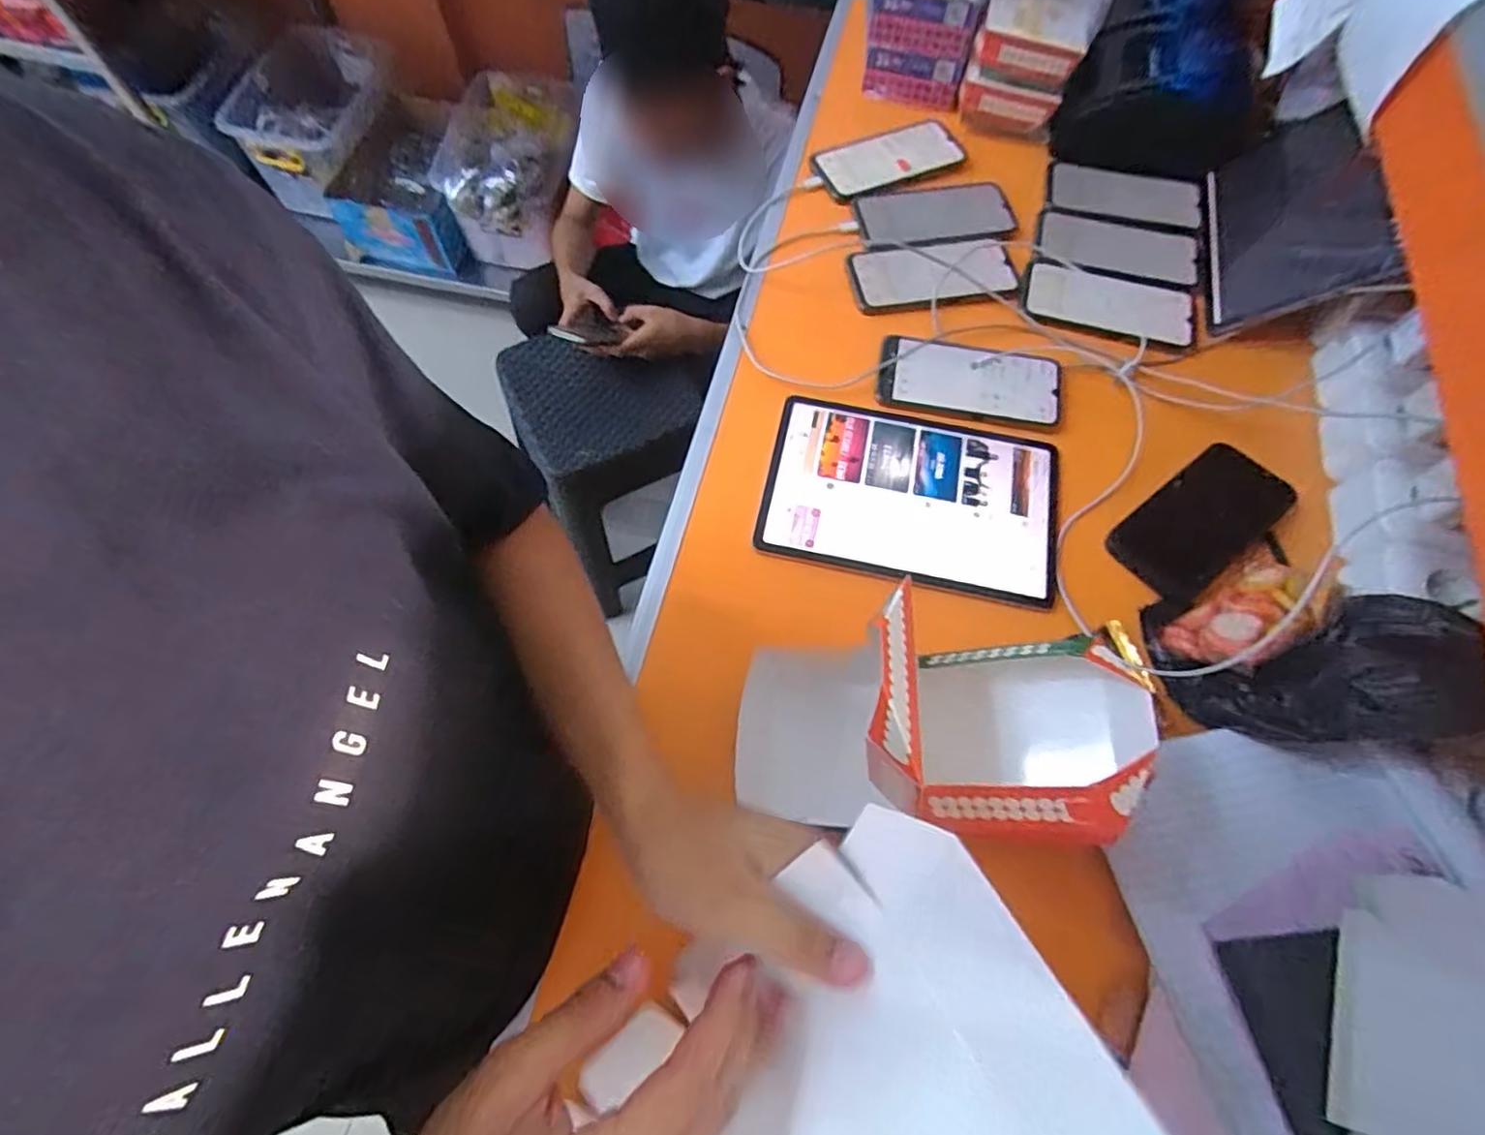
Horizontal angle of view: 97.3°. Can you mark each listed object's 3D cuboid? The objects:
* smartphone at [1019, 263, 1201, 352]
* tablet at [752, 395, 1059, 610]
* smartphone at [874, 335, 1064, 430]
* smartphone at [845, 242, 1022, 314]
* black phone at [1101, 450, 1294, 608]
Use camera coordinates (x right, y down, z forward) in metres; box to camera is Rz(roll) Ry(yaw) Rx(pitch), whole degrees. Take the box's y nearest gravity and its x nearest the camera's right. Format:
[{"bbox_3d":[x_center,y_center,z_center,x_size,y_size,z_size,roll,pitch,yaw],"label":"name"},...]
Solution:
[{"bbox_3d":[0.370,-0.268,0.653,0.165,0.014,0.069,20,68,8],"label":"smartphone"},{"bbox_3d":[0.148,-0.064,0.573,0.249,0.007,0.162,12,67,4],"label":"tablet"},{"bbox_3d":[0.215,-0.177,0.620,0.167,0.010,0.081,11,67,4],"label":"smartphone"},{"bbox_3d":[0.197,-0.307,0.677,0.165,0.006,0.080,-6,67,-3],"label":"smartphone"},{"bbox_3d":[0.394,-0.044,0.555,0.161,0.013,0.079,-36,72,-15],"label":"black phone"}]

